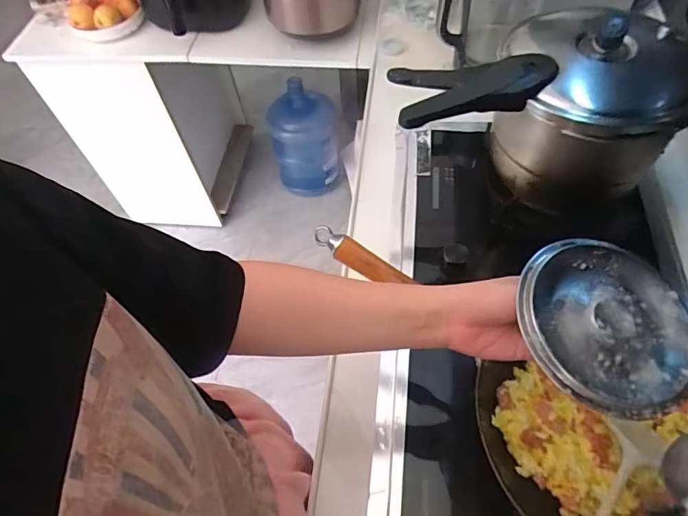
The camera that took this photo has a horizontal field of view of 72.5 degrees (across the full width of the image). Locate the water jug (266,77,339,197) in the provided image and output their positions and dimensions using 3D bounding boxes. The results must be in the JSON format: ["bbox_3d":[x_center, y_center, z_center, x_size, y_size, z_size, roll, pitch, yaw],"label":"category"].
[{"bbox_3d":[-0.138,-0.406,1.664,0.227,0.392,0.220,-8,57,0],"label":"water jug"}]

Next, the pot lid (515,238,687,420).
[{"bbox_3d":[0.218,0.052,0.387,0.137,0.026,0.143,-2,57,3],"label":"pot lid"}]

